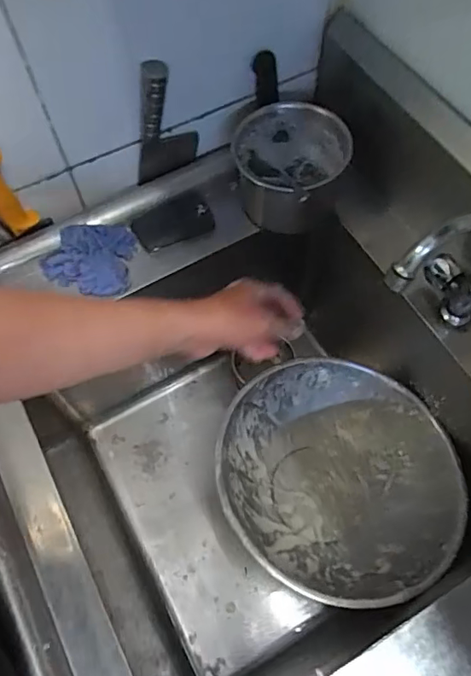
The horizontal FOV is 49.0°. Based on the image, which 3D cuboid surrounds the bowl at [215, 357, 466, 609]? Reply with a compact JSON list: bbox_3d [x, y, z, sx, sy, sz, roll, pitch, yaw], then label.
[{"bbox_3d":[0.148,0.194,0.759,0.324,0.147,0.311,0,65,1],"label":"bowl"}]

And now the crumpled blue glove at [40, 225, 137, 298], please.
[{"bbox_3d":[-0.204,-0.117,0.706,0.116,0.056,0.101,4,65,3],"label":"crumpled blue glove"}]

